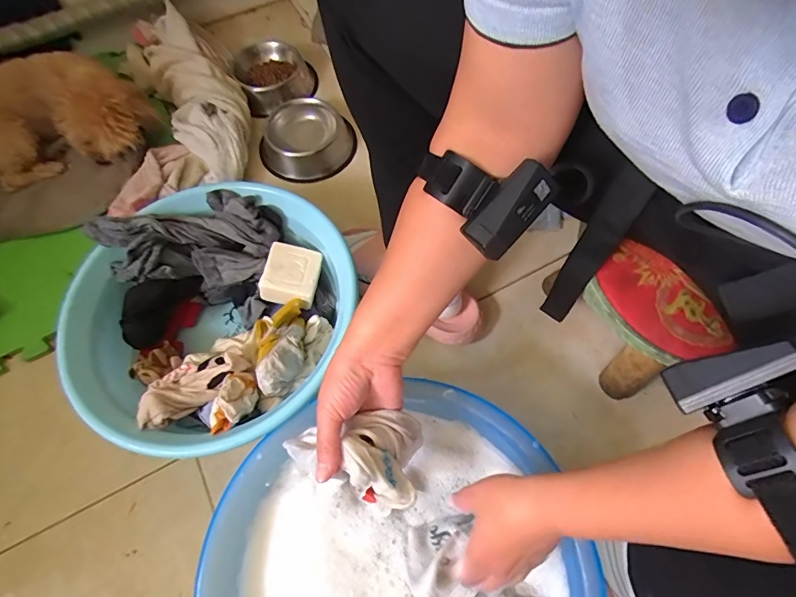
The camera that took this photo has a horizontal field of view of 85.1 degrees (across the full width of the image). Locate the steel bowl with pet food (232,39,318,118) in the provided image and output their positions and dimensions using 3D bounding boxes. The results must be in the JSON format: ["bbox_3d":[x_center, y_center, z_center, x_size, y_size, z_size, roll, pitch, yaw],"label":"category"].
[{"bbox_3d":[-0.237,-0.433,0.845,0.143,0.055,0.141,-1,65,2],"label":"steel bowl with pet food"}]

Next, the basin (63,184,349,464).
[{"bbox_3d":[-0.224,0.024,0.567,0.304,0.153,0.340,-3,65,1],"label":"basin"}]

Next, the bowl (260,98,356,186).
[{"bbox_3d":[-0.164,-0.276,0.773,0.146,0.066,0.143,-1,65,2],"label":"bowl"}]

